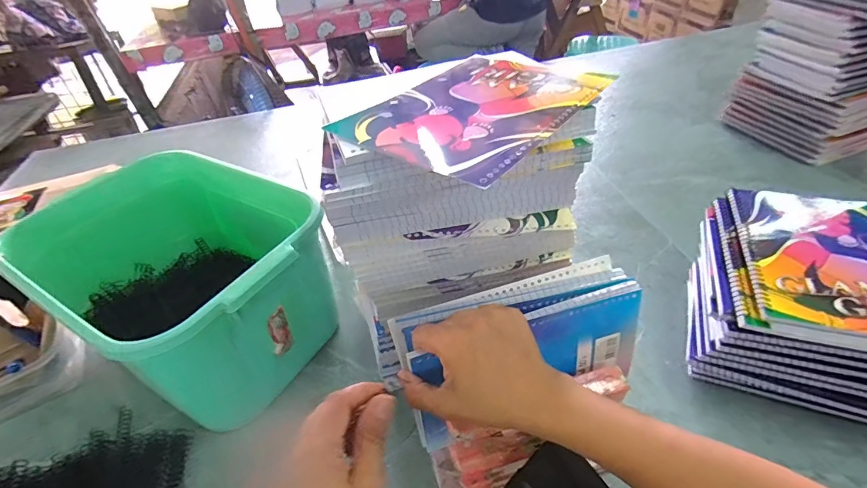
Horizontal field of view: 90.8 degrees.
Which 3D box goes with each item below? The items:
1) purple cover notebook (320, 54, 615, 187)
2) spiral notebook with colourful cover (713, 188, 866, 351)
[{"bbox_3d":[0.040,-0.112,0.333,0.140,0.012,0.206,26,51,31],"label":"purple cover notebook"},{"bbox_3d":[0.391,0.016,0.417,0.181,0.019,0.203,9,45,18],"label":"spiral notebook with colourful cover"}]

